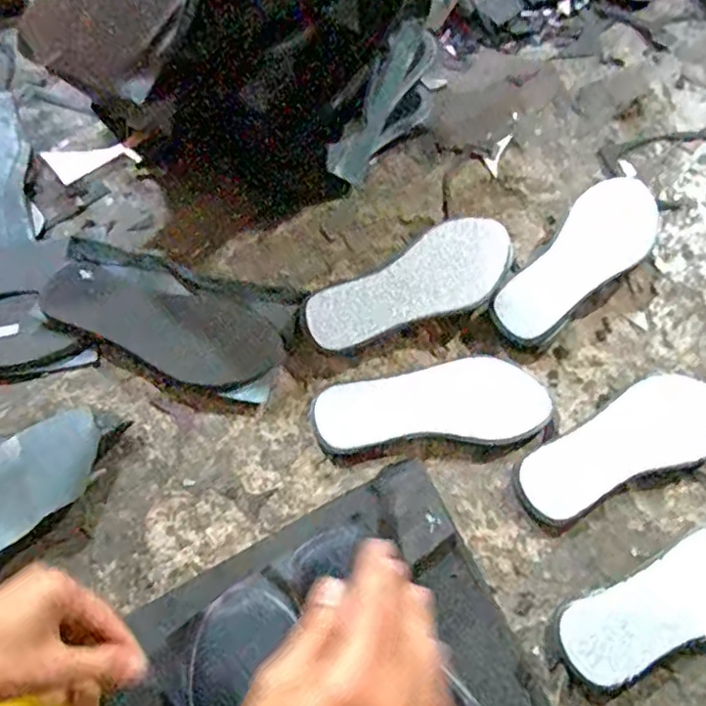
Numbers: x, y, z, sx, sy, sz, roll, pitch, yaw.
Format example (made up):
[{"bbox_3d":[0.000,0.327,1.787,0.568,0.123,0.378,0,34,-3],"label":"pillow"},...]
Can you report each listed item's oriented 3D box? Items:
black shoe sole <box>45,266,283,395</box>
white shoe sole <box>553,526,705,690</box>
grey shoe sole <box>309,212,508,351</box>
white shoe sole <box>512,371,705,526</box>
[{"bbox_3d":[-0.192,-0.025,0.624,0.242,0.026,0.090,15,66,2],"label":"black shoe sole"},{"bbox_3d":[0.281,0.212,0.534,0.221,0.024,0.082,-16,69,-11],"label":"white shoe sole"},{"bbox_3d":[0.063,-0.068,0.634,0.229,0.026,0.085,-27,71,-15],"label":"grey shoe sole"},{"bbox_3d":[0.259,0.088,0.597,0.224,0.030,0.083,-24,71,-9],"label":"white shoe sole"}]

